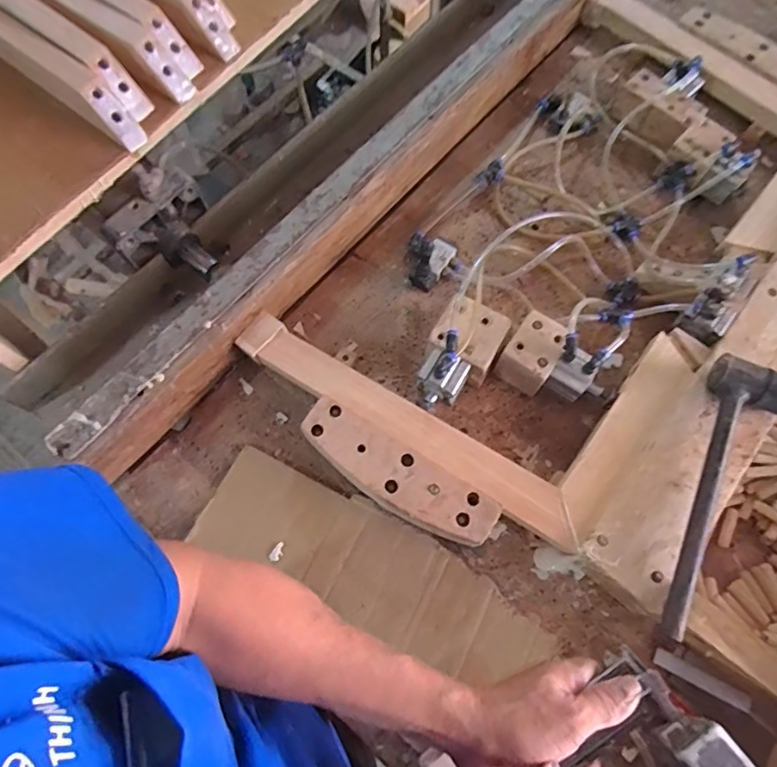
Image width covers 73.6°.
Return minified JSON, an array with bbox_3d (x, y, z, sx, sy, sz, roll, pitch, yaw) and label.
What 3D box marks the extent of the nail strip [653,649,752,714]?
[{"bbox_3d":[0.349,0.330,0.579,0.105,0.009,0.019,26,72,9],"label":"nail strip"}]

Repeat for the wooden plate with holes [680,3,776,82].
[{"bbox_3d":[0.592,-0.542,0.843,0.078,0.015,0.246,-43,76,-12],"label":"wooden plate with holes"}]

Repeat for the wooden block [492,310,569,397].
[{"bbox_3d":[0.186,-0.034,0.680,0.066,0.073,0.091,33,73,12],"label":"wooden block"}]

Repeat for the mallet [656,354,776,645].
[{"bbox_3d":[0.372,0.123,0.564,0.083,0.046,0.328,21,71,8],"label":"mallet"}]

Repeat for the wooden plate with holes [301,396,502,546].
[{"bbox_3d":[0.006,0.105,0.598,0.242,0.019,0.064,31,72,11],"label":"wooden plate with holes"}]

